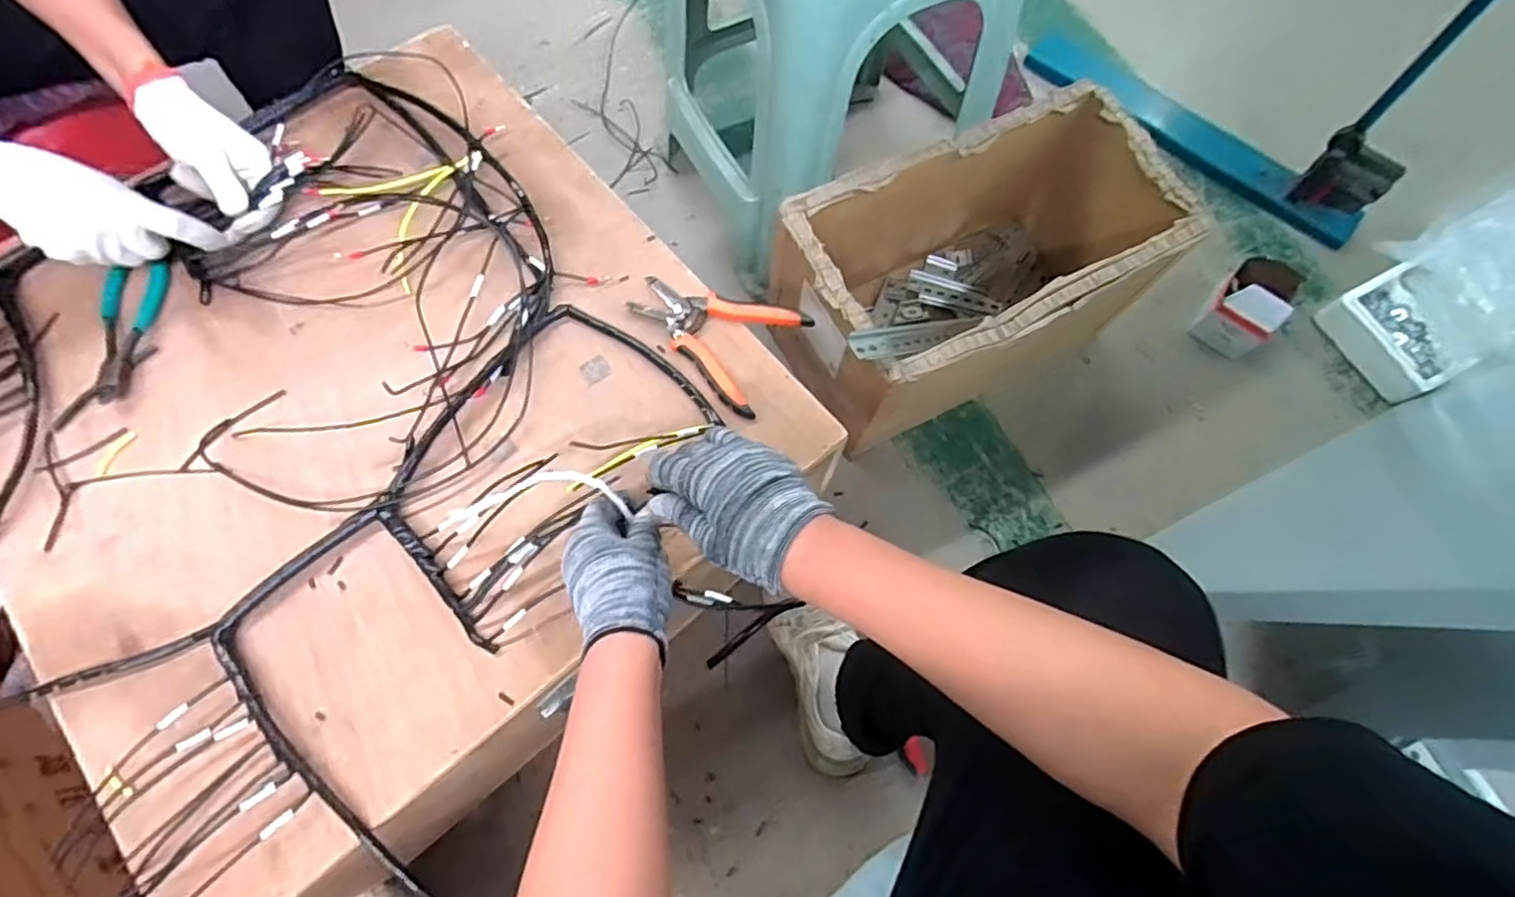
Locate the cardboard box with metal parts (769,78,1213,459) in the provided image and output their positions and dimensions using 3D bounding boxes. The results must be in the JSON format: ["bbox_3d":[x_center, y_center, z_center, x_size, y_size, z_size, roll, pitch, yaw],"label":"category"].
[{"bbox_3d":[0.266,-0.213,0.862,0.447,0.261,0.244,-26,73,-12],"label":"cardboard box with metal parts"}]

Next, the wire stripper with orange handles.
[{"bbox_3d":[-0.047,-0.107,0.622,0.152,0.012,0.115,26,70,7],"label":"wire stripper with orange handles"}]

